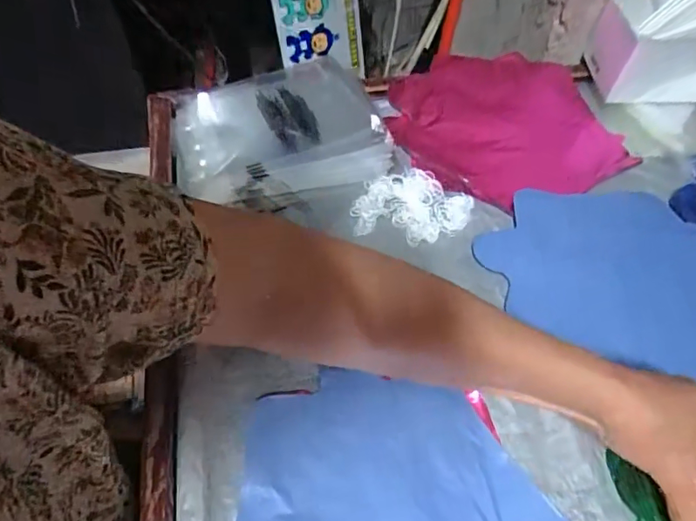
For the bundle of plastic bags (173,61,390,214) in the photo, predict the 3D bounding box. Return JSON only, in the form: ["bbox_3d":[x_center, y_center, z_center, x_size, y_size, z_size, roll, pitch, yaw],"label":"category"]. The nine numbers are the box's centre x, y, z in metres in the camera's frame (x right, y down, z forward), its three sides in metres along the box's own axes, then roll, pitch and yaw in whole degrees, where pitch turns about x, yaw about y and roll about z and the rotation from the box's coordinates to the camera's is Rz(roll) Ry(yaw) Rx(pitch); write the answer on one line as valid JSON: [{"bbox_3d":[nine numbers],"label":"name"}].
[{"bbox_3d":[-0.070,-0.130,0.519,0.203,0.022,0.173,-15,59,-14],"label":"bundle of plastic bags"}]

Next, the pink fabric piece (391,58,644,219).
[{"bbox_3d":[0.170,-0.152,0.576,0.248,0.046,0.212,-11,59,-11],"label":"pink fabric piece"}]

